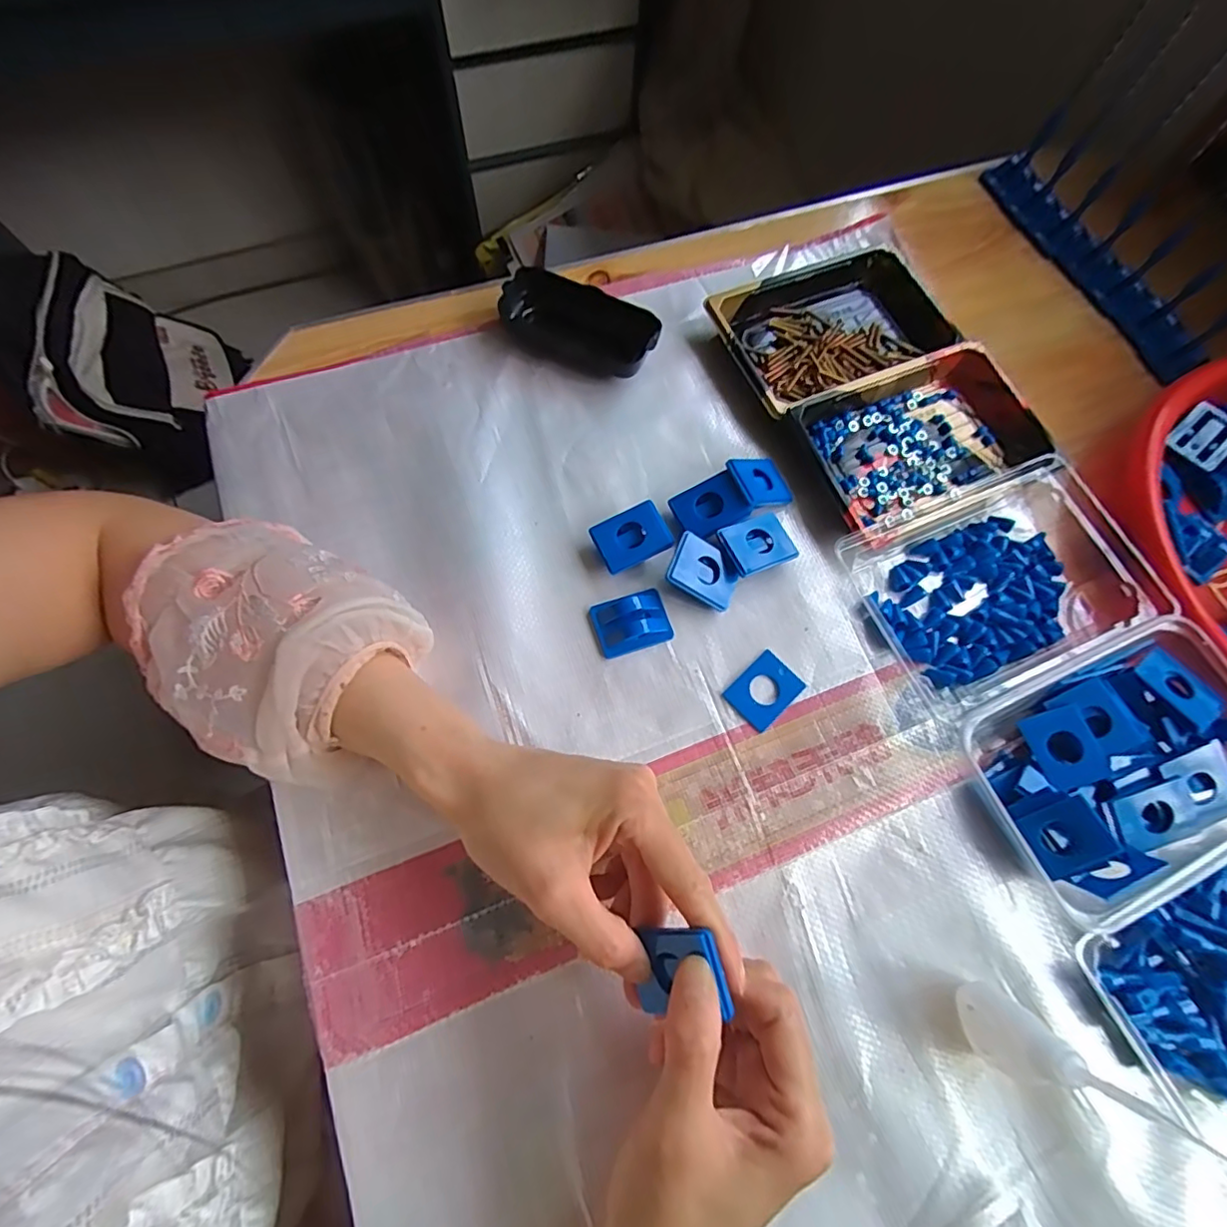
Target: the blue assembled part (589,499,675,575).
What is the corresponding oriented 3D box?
[{"bbox_3d":[0.012,-0.046,0.361,0.043,0.019,0.035,-23,73,-11],"label":"blue assembled part"}]

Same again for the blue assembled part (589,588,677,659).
[{"bbox_3d":[0.011,0.004,0.344,0.045,0.017,0.034,-18,72,-9],"label":"blue assembled part"}]

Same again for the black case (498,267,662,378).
[{"bbox_3d":[-0.025,-0.202,0.405,0.110,0.025,0.053,22,71,5],"label":"black case"}]

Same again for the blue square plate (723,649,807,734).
[{"bbox_3d":[0.090,0.045,0.339,0.042,0.004,0.032,-40,77,-15],"label":"blue square plate"}]

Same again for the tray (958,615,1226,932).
[{"bbox_3d":[0.277,0.080,0.315,0.156,0.037,0.107,-24,73,-11],"label":"tray"}]

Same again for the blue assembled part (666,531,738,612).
[{"bbox_3d":[0.054,-0.025,0.355,0.044,0.014,0.035,29,74,-13],"label":"blue assembled part"}]

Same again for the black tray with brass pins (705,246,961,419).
[{"bbox_3d":[0.160,-0.209,0.421,0.162,0.019,0.107,-23,73,-11],"label":"black tray with brass pins"}]

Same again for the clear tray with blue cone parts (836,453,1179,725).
[{"bbox_3d":[0.243,-0.024,0.354,0.179,0.032,0.120,-24,73,-11],"label":"clear tray with blue cone parts"}]

